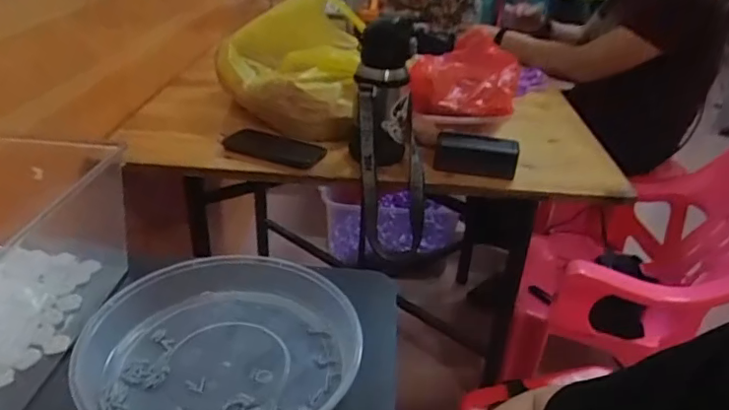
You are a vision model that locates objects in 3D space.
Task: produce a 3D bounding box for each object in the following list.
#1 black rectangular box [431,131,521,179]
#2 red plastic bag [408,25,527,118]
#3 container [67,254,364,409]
[{"bbox_3d":[0.177,-0.082,0.882,0.127,0.048,0.062,7,31,5],"label":"black rectangular box"},{"bbox_3d":[0.176,-0.224,0.952,0.166,0.081,0.225,10,31,11],"label":"red plastic bag"},{"bbox_3d":[-0.125,0.123,0.492,0.221,0.030,0.215,4,30,-2],"label":"container"}]

